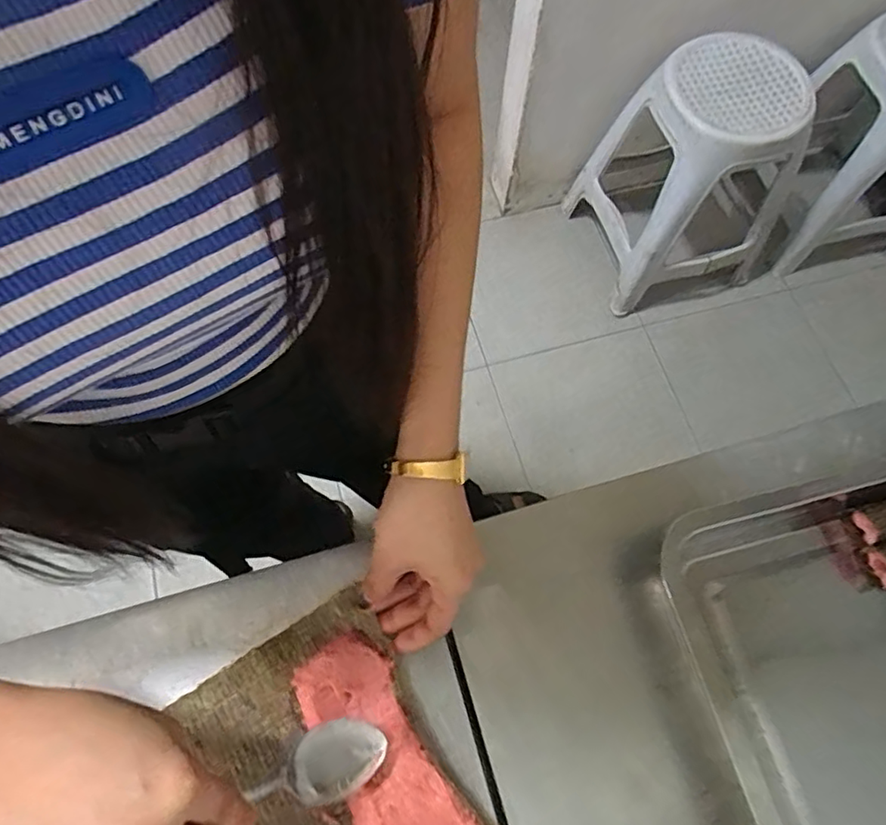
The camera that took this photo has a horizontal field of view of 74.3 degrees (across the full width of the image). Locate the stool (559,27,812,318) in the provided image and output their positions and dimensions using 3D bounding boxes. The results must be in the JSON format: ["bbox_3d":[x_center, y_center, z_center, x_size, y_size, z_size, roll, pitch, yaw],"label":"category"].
[{"bbox_3d":[0.544,-0.503,1.230,0.383,0.497,0.355,-17,70,-8],"label":"stool"}]

